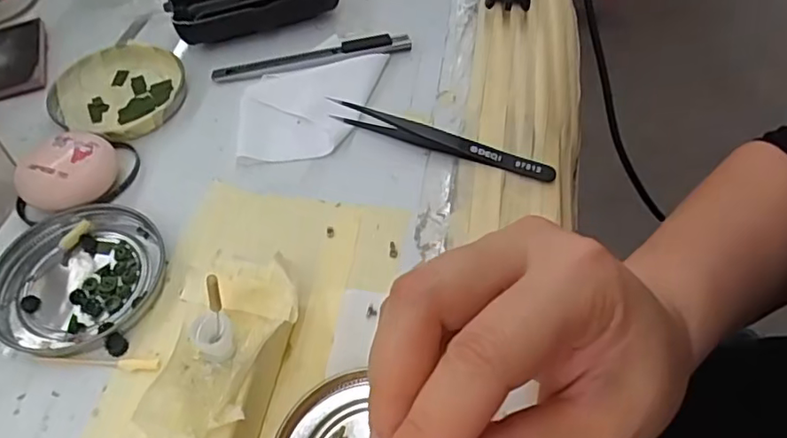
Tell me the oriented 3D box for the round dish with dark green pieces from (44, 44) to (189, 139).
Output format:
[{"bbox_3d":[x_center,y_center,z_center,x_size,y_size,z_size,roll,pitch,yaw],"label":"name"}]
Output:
[{"bbox_3d":[-0.167,-0.080,0.352,0.079,0.009,0.072,0,54,1],"label":"round dish with dark green pieces"}]

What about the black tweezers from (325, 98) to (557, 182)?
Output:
[{"bbox_3d":[0.024,-0.044,0.317,0.128,0.014,0.009,17,56,13],"label":"black tweezers"}]

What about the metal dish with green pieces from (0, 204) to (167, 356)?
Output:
[{"bbox_3d":[-0.151,0.027,0.275,0.078,0.008,0.075,0,54,1],"label":"metal dish with green pieces"}]

